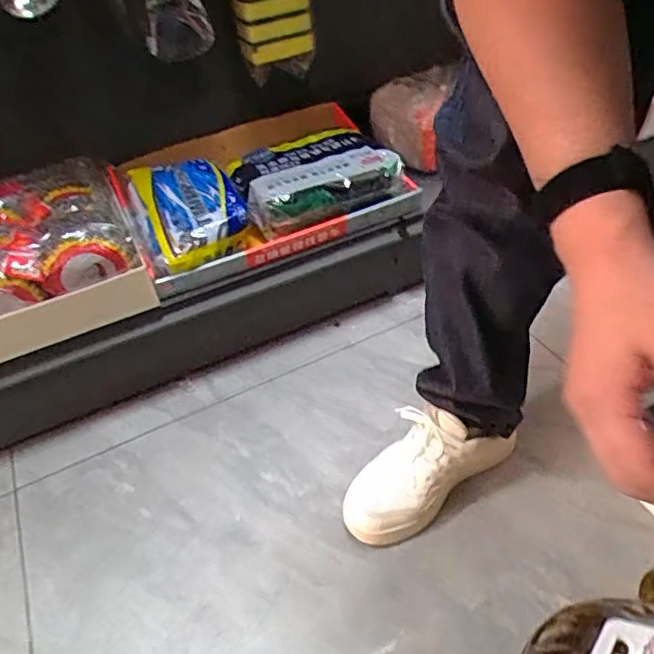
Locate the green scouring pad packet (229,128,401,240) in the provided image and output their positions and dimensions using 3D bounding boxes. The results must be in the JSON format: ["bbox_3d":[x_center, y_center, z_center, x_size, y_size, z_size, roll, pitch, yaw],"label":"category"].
[{"bbox_3d":[-0.018,-0.239,0.907,0.252,0.052,0.175,-24,43,-18],"label":"green scouring pad packet"}]

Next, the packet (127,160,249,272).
[{"bbox_3d":[-0.204,-0.185,0.872,0.149,0.062,0.219,-22,42,-15],"label":"packet"}]

